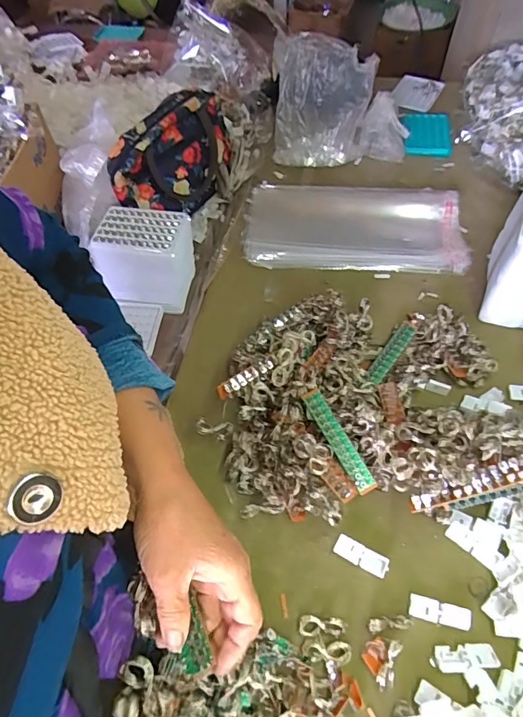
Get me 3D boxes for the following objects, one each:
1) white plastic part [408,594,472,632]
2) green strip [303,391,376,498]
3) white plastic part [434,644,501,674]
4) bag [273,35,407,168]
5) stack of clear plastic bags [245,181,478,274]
[{"bbox_3d":[0.172,0.245,0.447,0.056,0.010,0.019,11,56,9],"label":"white plastic part"},{"bbox_3d":[0.086,0.091,0.522,0.021,0.008,0.127,-26,69,-13],"label":"green strip"},{"bbox_3d":[0.189,0.275,0.424,0.058,0.008,0.021,-1,55,1],"label":"white plastic part"},{"bbox_3d":[0.139,-0.452,0.809,0.235,0.157,0.122,10,56,9],"label":"bag"},{"bbox_3d":[0.146,-0.217,0.742,0.344,0.030,0.167,7,56,6],"label":"stack of clear plastic bags"}]

